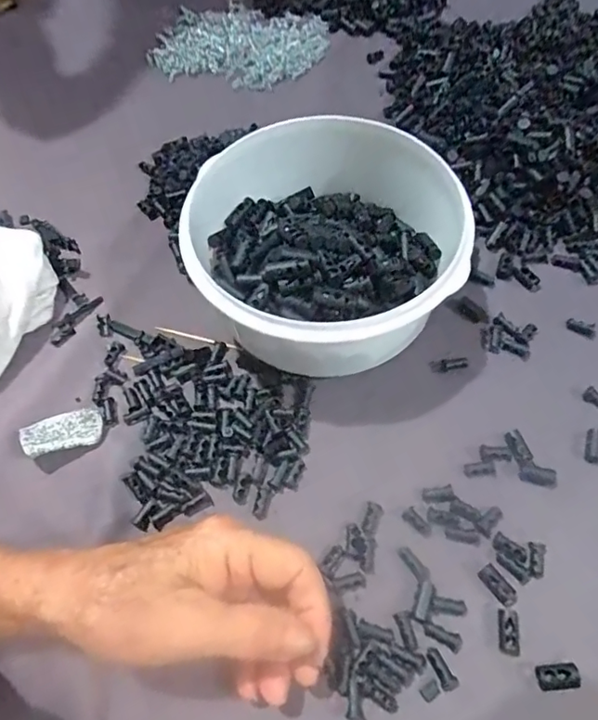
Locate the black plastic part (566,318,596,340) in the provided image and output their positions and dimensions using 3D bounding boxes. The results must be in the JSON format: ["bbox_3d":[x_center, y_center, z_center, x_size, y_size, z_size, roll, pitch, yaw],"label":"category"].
[{"bbox_3d":[0.180,-0.021,0.335,0.018,0.009,0.008,37,71,20],"label":"black plastic part"}]

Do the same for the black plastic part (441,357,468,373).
[{"bbox_3d":[0.097,0.002,0.329,0.017,0.004,0.008,-12,63,-3],"label":"black plastic part"}]

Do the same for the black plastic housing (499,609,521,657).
[{"bbox_3d":[0.103,0.134,0.259,0.010,0.007,0.020,2,63,5],"label":"black plastic housing"}]

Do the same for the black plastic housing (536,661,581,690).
[{"bbox_3d":[0.123,0.150,0.250,0.019,0.005,0.011,-7,63,0],"label":"black plastic housing"}]

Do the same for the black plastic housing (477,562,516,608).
[{"bbox_3d":[0.102,0.115,0.270,0.010,0.005,0.020,-32,65,-13],"label":"black plastic housing"}]

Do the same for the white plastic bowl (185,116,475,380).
[{"bbox_3d":[0.020,-0.069,0.331,0.164,0.072,0.161,-24,64,-9],"label":"white plastic bowl"}]

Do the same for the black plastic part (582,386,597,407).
[{"bbox_3d":[0.178,0.024,0.314,0.009,0.005,0.017,-40,67,-16],"label":"black plastic part"}]

